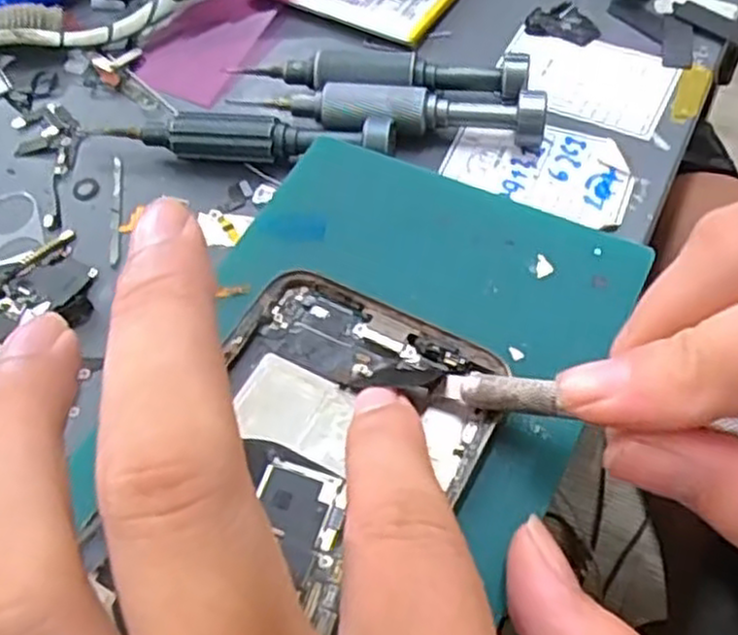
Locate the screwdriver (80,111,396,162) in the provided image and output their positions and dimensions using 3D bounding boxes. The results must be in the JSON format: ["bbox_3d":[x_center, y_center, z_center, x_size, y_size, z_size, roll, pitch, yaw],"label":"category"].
[{"bbox_3d":[-0.042,-0.056,0.251,0.101,0.017,0.012,2,57,7],"label":"screwdriver"}]

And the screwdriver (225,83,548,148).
[{"bbox_3d":[0.005,-0.067,0.252,0.102,0.016,0.017,5,57,9],"label":"screwdriver"}]

